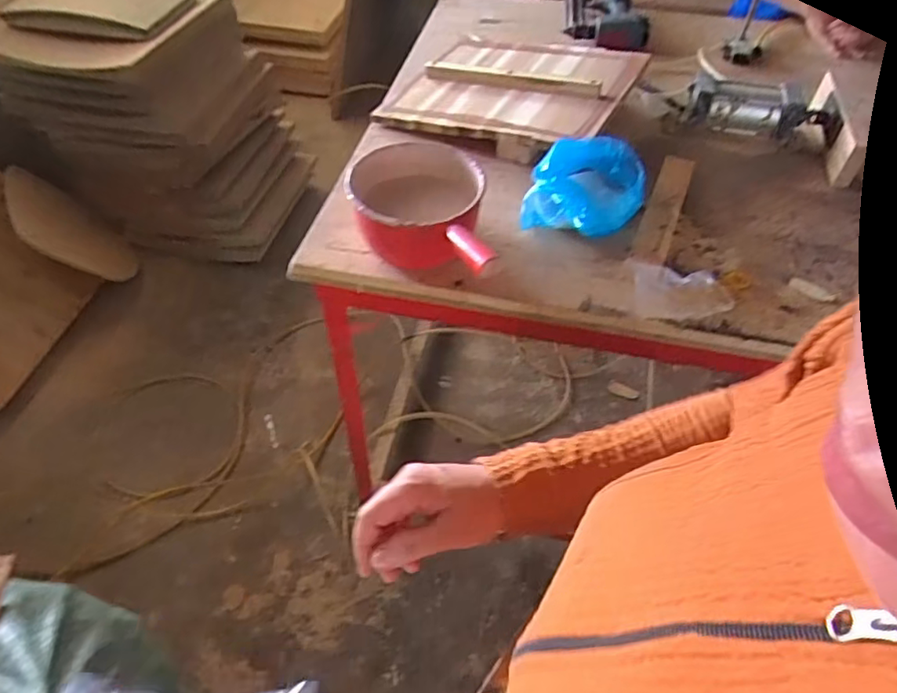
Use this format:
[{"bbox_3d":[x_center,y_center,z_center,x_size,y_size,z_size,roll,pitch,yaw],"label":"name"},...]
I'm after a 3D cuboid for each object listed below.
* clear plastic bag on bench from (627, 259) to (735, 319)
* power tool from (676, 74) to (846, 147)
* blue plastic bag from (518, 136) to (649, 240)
[{"bbox_3d":[0.314,-0.080,0.811,0.138,0.036,0.081,2,51,1],"label":"clear plastic bag on bench"},{"bbox_3d":[0.552,-0.415,1.061,0.262,0.085,0.105,16,52,14],"label":"power tool"},{"bbox_3d":[0.210,-0.243,0.926,0.180,0.079,0.160,12,52,9],"label":"blue plastic bag"}]

